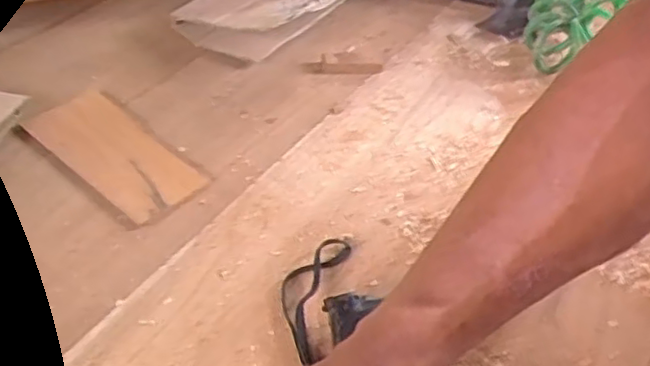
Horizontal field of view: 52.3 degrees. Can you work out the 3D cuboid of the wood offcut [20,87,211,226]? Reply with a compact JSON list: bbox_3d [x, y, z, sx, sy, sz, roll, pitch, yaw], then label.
[{"bbox_3d":[-0.186,-0.028,0.586,0.167,0.015,0.079,32,49,25],"label":"wood offcut"}]

